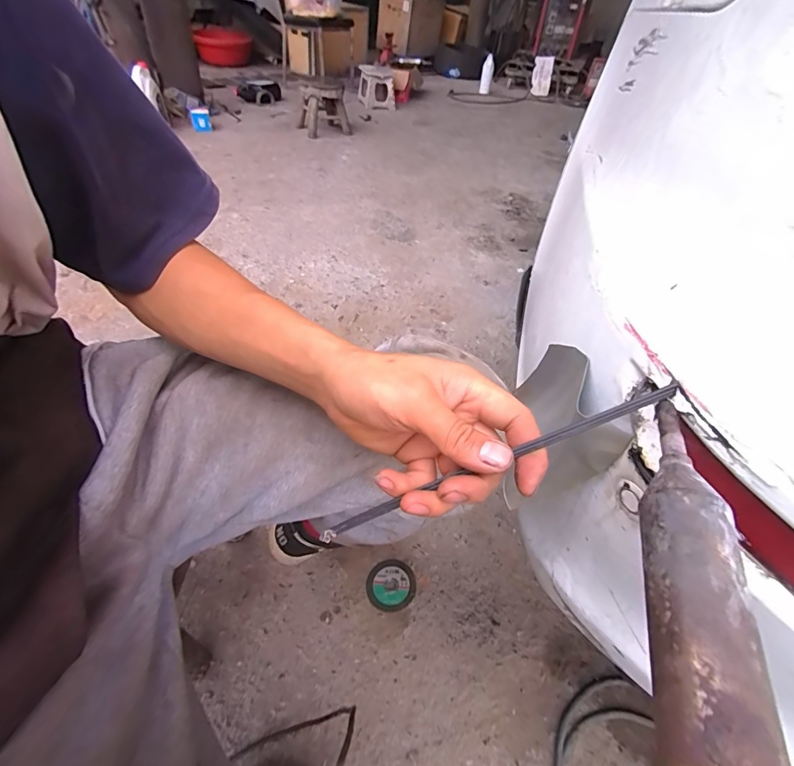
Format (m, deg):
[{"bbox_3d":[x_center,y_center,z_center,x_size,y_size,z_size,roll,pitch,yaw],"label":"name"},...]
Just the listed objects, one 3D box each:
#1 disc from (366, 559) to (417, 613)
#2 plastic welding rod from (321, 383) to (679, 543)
[{"bbox_3d":[-0.009,0.357,0.699,0.083,0.006,0.084,1,39,0],"label":"disc"},{"bbox_3d":[0.050,0.048,0.225,0.213,0.006,0.008,-26,46,9],"label":"plastic welding rod"}]

